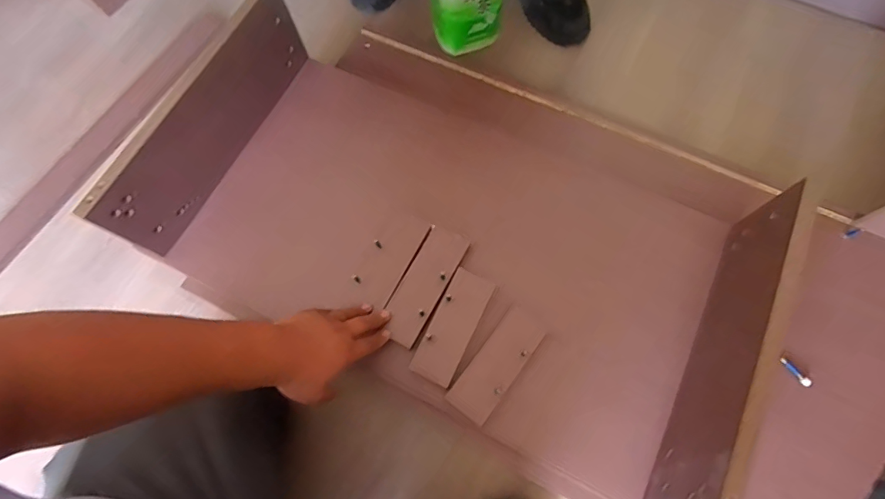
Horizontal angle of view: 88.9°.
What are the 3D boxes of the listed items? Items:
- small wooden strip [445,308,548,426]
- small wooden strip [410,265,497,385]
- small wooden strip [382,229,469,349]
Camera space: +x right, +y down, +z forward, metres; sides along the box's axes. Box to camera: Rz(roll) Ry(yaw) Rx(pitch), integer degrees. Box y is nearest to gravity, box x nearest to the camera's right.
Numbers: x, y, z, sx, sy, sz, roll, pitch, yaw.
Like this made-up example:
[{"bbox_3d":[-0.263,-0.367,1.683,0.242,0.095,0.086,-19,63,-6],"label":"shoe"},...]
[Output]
[{"bbox_3d":[0.075,0.156,0.615,0.059,0.012,0.154,36,76,13],"label":"small wooden strip"},{"bbox_3d":[0.016,0.107,0.634,0.060,0.011,0.158,25,74,10],"label":"small wooden strip"},{"bbox_3d":[-0.026,0.049,0.664,0.062,0.014,0.182,25,71,10],"label":"small wooden strip"}]

